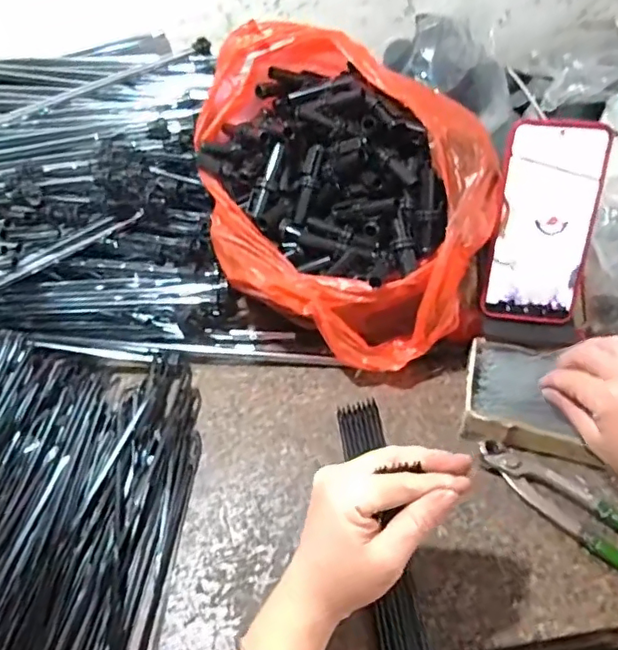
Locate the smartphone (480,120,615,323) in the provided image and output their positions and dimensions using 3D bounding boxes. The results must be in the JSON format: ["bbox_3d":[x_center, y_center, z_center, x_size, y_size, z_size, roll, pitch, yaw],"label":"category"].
[{"bbox_3d":[0.195,-0.082,0.461,0.079,0.160,0.009,7,21,11],"label":"smartphone"}]

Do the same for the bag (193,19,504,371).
[{"bbox_3d":[0.033,-0.112,0.524,0.243,0.221,0.267,-15,50,-7],"label":"bag"}]

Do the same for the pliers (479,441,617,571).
[{"bbox_3d":[0.222,0.149,0.426,0.189,0.023,0.044,35,61,30],"label":"pliers"}]

